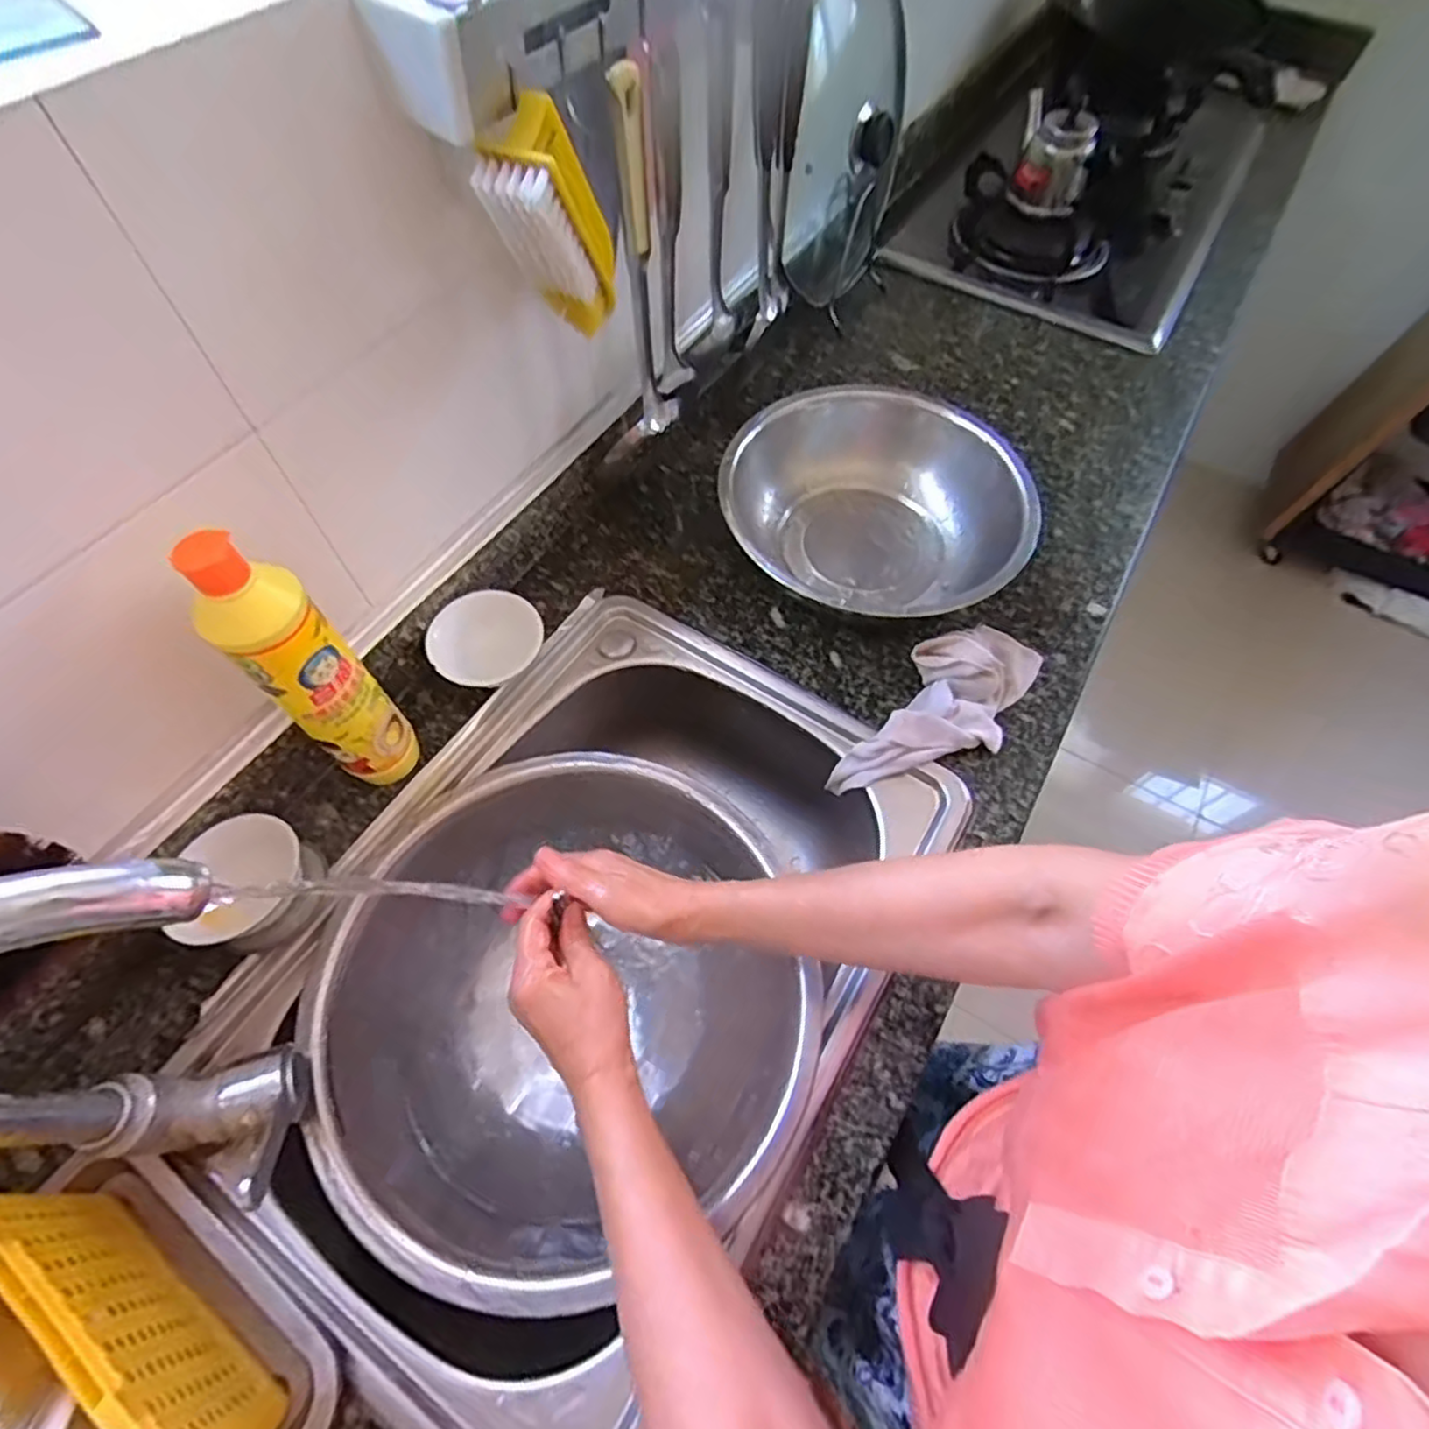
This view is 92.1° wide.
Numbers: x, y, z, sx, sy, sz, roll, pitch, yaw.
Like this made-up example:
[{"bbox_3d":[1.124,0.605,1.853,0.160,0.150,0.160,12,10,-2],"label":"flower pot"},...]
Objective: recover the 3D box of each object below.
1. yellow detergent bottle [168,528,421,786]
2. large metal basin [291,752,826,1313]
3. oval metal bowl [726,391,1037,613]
[{"bbox_3d":[-0.264,-0.020,0.467,0.048,0.252,0.044,-9,62,-7],"label":"yellow detergent bottle"},{"bbox_3d":[-0.111,0.210,0.522,0.334,0.104,0.333,-14,62,-7],"label":"large metal basin"},{"bbox_3d":[0.147,-0.185,0.653,0.271,0.097,0.251,-5,61,-3],"label":"oval metal bowl"}]

